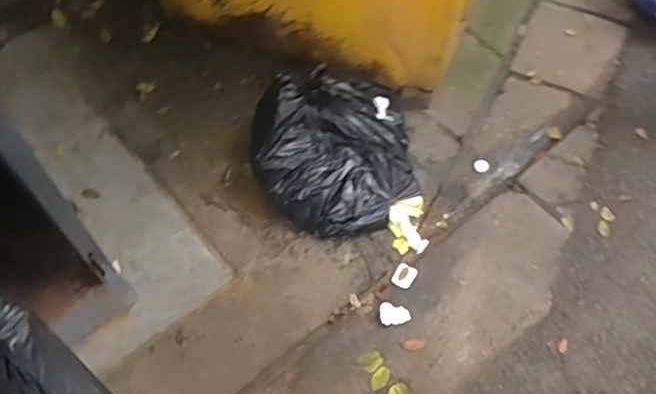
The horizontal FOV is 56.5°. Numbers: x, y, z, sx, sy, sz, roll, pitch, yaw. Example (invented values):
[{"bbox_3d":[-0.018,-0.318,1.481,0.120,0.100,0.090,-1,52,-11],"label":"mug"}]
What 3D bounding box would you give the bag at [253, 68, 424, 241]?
[{"bbox_3d":[0.028,-0.118,1.426,0.375,0.201,0.375,-18,59,-11],"label":"bag"}]

